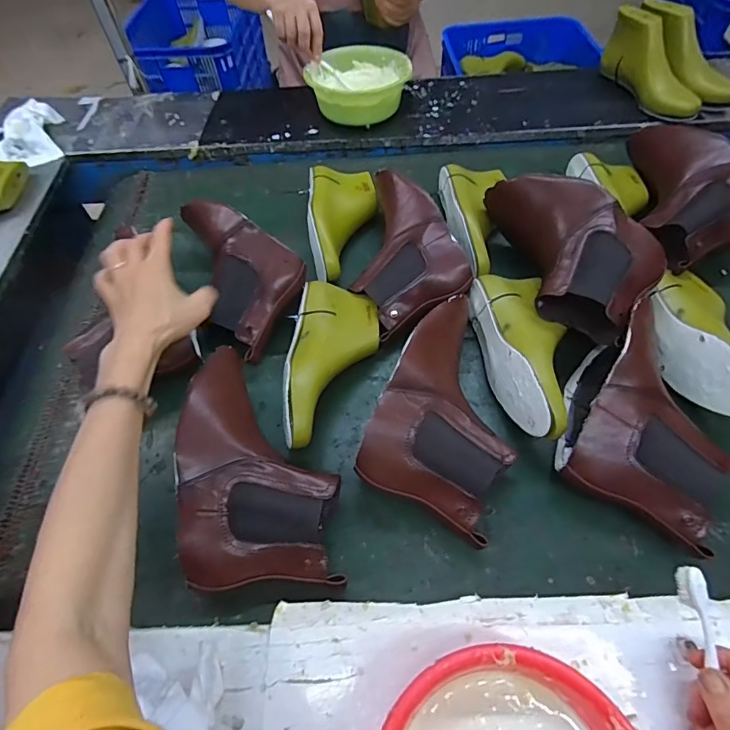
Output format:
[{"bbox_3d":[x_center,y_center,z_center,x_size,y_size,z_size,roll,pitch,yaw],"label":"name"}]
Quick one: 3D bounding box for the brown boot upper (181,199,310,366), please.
[{"bbox_3d":[-0.163,-0.145,0.619,0.139,0.083,0.263,-21,60,-8],"label":"brown boot upper"}]

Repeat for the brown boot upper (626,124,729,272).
[{"bbox_3d":[0.464,-0.254,0.651,0.159,0.092,0.224,-17,59,-6],"label":"brown boot upper"}]

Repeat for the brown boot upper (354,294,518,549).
[{"bbox_3d":[0.100,0.043,0.495,0.141,0.091,0.241,20,62,15],"label":"brown boot upper"}]

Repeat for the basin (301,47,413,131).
[{"bbox_3d":[-0.007,-0.525,0.843,0.162,0.073,0.190,22,63,16],"label":"basin"}]

